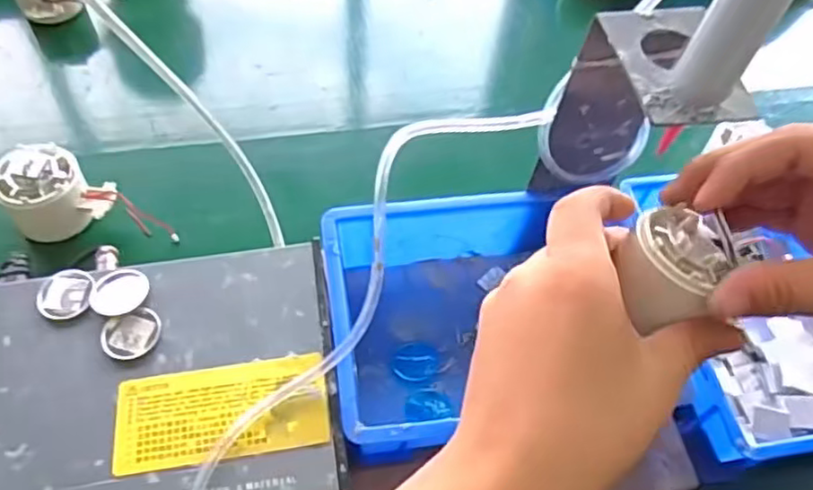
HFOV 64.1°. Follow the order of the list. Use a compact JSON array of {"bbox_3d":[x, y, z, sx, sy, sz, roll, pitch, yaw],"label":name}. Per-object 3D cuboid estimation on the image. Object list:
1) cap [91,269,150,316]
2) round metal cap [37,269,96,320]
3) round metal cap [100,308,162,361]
[{"bbox_3d":[-0.165,0.027,0.376,0.030,0.004,0.032,2,55,-3],"label":"cap"},{"bbox_3d":[-0.197,0.027,0.375,0.031,0.005,0.032,2,55,-3],"label":"round metal cap"},{"bbox_3d":[-0.152,0.049,0.359,0.031,0.008,0.024,-22,60,-18],"label":"round metal cap"}]

